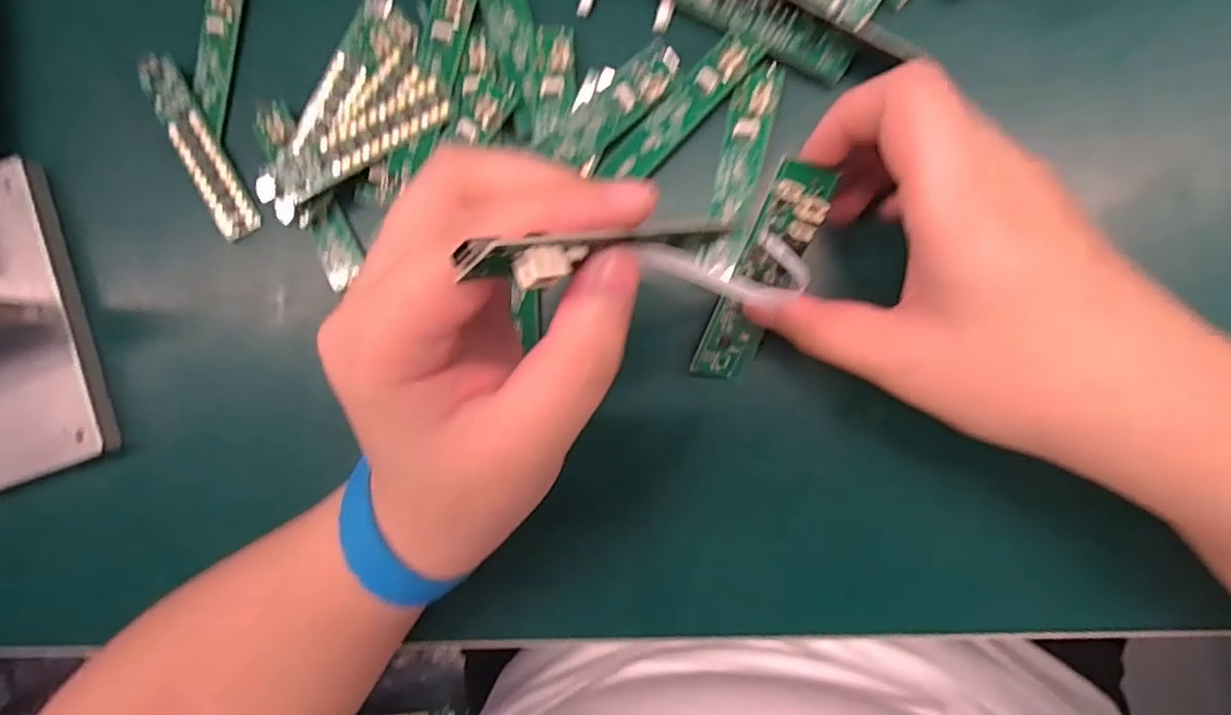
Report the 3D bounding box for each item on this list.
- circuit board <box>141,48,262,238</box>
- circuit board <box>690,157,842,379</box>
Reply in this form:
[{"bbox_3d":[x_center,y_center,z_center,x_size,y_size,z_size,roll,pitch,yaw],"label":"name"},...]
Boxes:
[{"bbox_3d":[-0.181,-0.091,0.266,0.018,0.004,0.081,-29,93,-9],"label":"circuit board"},{"bbox_3d":[0.051,-0.026,0.216,0.020,0.011,0.082,25,120,7],"label":"circuit board"}]

